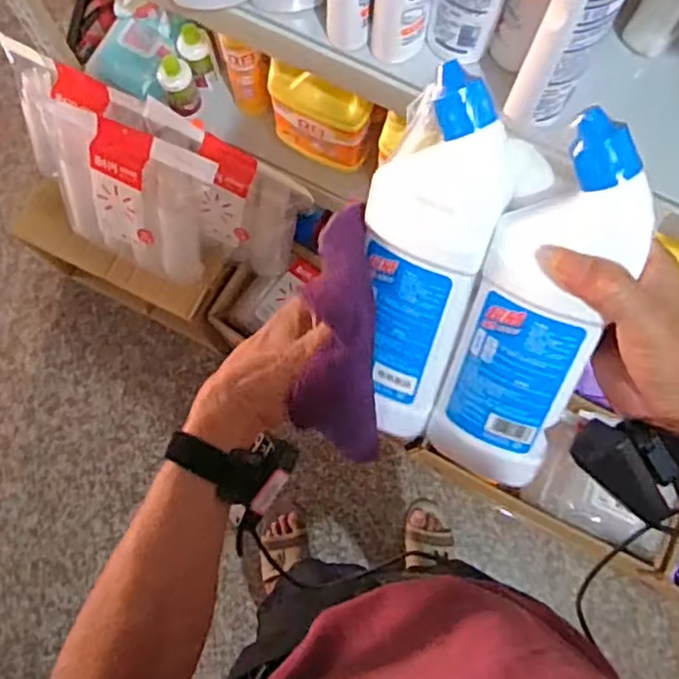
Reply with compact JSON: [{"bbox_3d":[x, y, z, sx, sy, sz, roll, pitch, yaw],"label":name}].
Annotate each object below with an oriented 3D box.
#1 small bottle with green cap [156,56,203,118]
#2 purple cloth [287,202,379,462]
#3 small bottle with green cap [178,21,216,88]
[{"bbox_3d":[-0.249,-0.394,1.036,0.052,0.095,0.052,0,77,-1],"label":"small bottle with green cap"},{"bbox_3d":[-0.001,0.014,0.439,0.054,0.064,0.183,-1,118,-1],"label":"purple cloth"},{"bbox_3d":[-0.226,-0.447,1.054,0.048,0.100,0.048,0,77,-1],"label":"small bottle with green cap"}]

